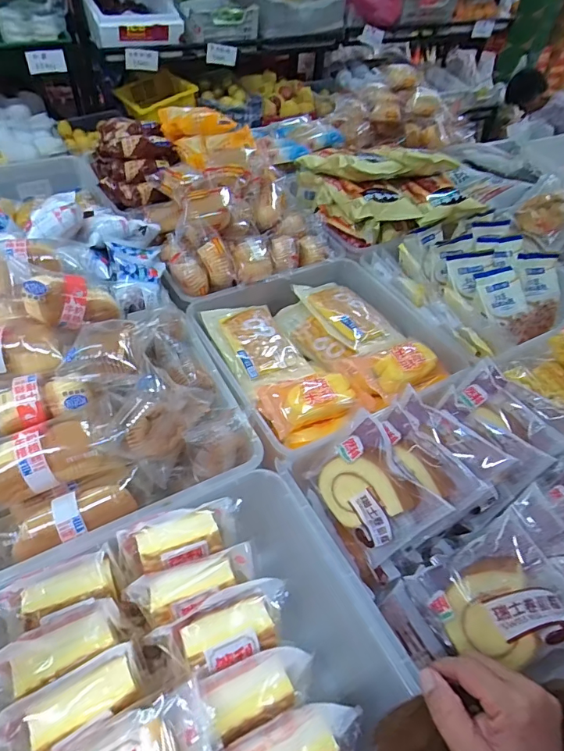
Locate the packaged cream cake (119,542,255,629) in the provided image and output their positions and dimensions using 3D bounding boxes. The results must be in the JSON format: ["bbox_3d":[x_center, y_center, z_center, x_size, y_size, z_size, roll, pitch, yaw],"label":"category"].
[{"bbox_3d":[-0.074,0.183,0.388,0.106,0.041,0.044,-14,50,-17],"label":"packaged cream cake"}]

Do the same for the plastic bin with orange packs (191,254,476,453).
[{"bbox_3d":[0.051,-0.040,0.589,0.256,0.092,0.298,-20,52,-21],"label":"plastic bin with orange packs"}]

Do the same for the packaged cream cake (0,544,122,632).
[{"bbox_3d":[-0.183,0.185,0.380,0.083,0.032,0.044,-14,50,-16],"label":"packaged cream cake"}]

